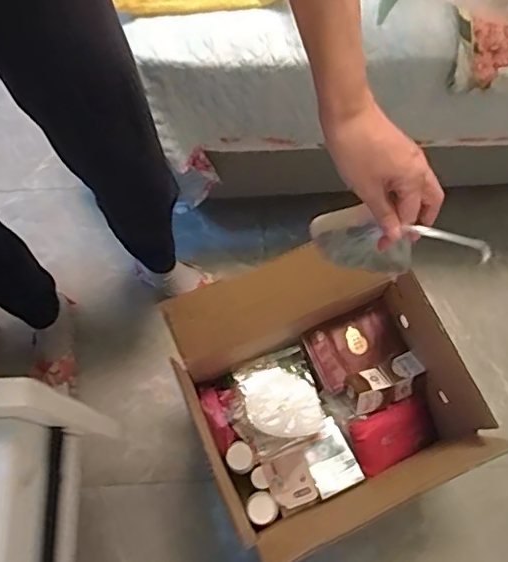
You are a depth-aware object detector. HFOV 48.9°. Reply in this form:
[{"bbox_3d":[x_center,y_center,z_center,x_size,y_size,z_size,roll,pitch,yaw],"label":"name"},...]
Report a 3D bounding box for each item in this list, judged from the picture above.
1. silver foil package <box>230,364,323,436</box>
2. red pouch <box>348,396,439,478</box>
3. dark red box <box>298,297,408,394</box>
[{"bbox_3d":[0.044,0.192,0.894,0.115,0.025,0.121,-20,59,1],"label":"silver foil package"},{"bbox_3d":[0.224,0.246,0.901,0.134,0.024,0.089,-23,97,-13],"label":"red pouch"},{"bbox_3d":[0.166,0.107,0.926,0.152,0.032,0.108,-23,71,-8],"label":"dark red box"}]

